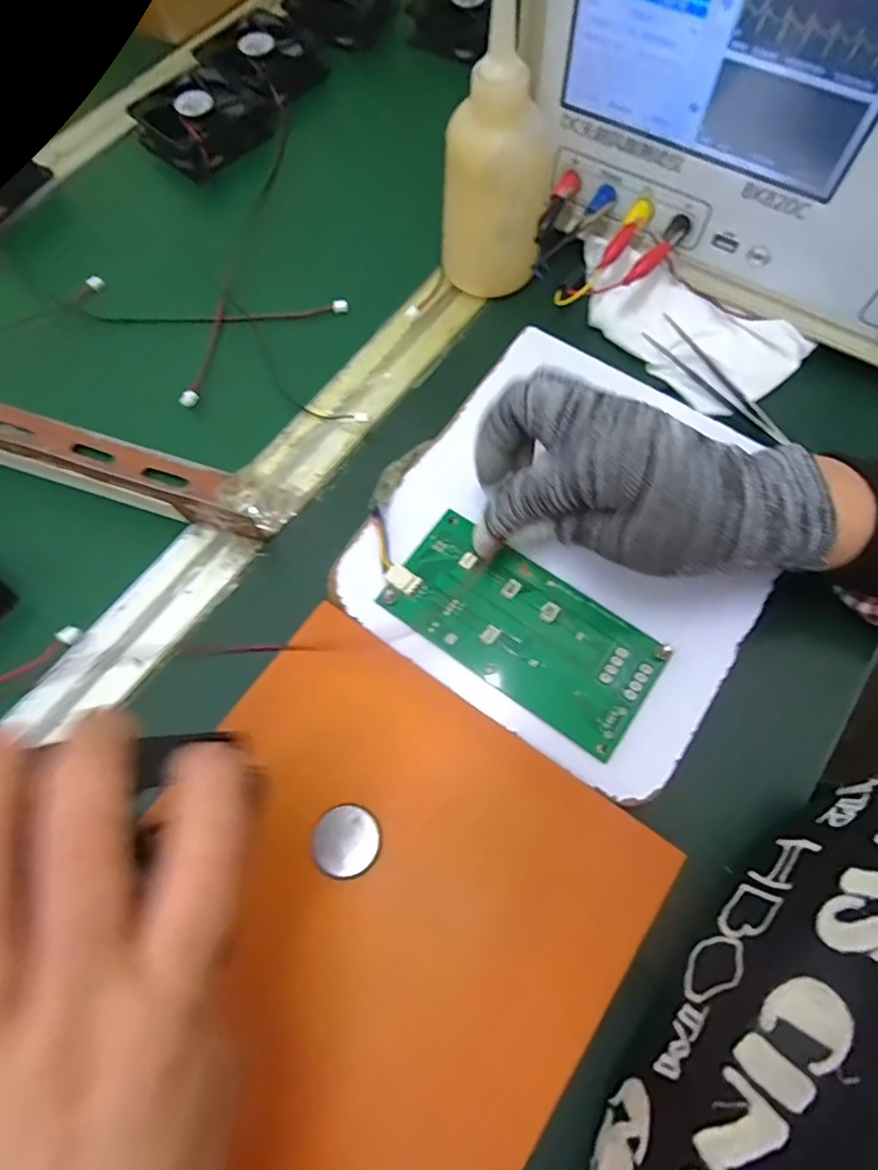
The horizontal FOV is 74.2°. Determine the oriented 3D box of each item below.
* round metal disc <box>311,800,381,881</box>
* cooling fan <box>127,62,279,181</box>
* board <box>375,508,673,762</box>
[{"bbox_3d":[-0.040,0.110,0.251,0.028,0.006,0.028,-2,66,4],"label":"round metal disc"},{"bbox_3d":[-0.188,-0.369,0.458,0.077,0.026,0.089,40,75,20],"label":"cooling fan"},{"bbox_3d":[0.041,0.019,0.287,0.133,0.008,0.064,34,74,14],"label":"board"}]

